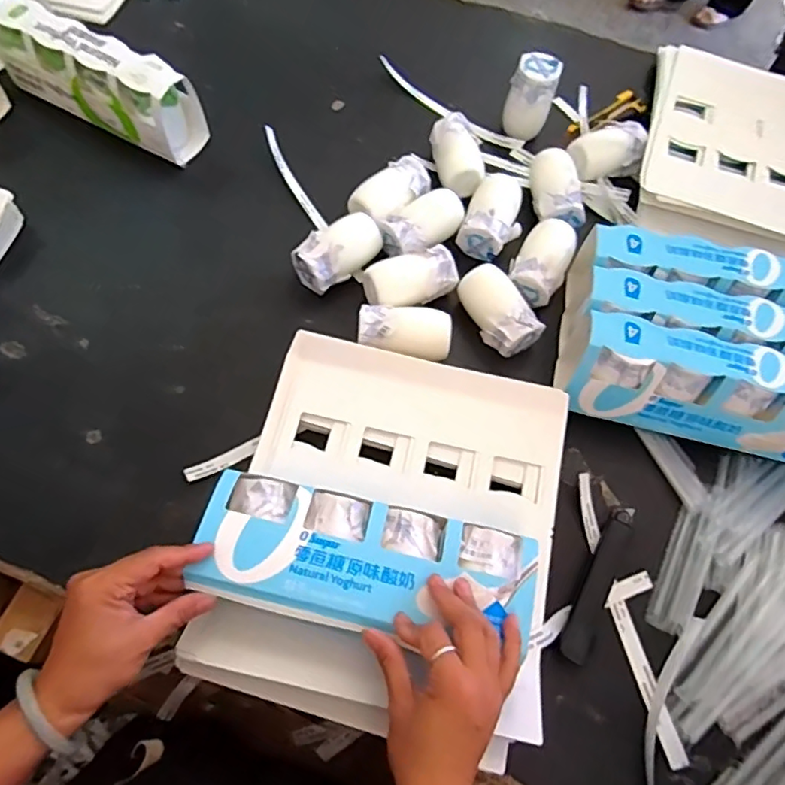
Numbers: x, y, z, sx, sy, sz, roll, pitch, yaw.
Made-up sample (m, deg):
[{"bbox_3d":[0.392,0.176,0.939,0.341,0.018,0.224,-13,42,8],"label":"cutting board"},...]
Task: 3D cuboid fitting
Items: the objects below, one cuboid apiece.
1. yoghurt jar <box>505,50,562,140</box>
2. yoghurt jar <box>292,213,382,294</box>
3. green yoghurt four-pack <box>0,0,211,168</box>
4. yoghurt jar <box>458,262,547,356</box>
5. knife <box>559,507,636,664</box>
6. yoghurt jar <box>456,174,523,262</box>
[{"bbox_3d":[0.179,-0.379,0.741,0.059,0.101,0.057,18,66,5],"label":"yoghurt jar"},{"bbox_3d":[-0.060,-0.159,0.647,0.100,0.055,0.053,-37,73,-18],"label":"yoghurt jar"},{"bbox_3d":[-0.361,-0.390,0.705,0.249,0.096,0.074,27,67,9],"label":"green yoghurt four-pack"},{"bbox_3d":[0.116,-0.090,0.628,0.055,0.049,0.099,-28,70,-15],"label":"yoghurt jar"},{"bbox_3d":[0.195,0.175,0.532,0.028,0.015,0.156,29,67,9],"label":"knife"},{"bbox_3d":[0.124,-0.216,0.682,0.065,0.051,0.108,22,66,6],"label":"yoghurt jar"}]

